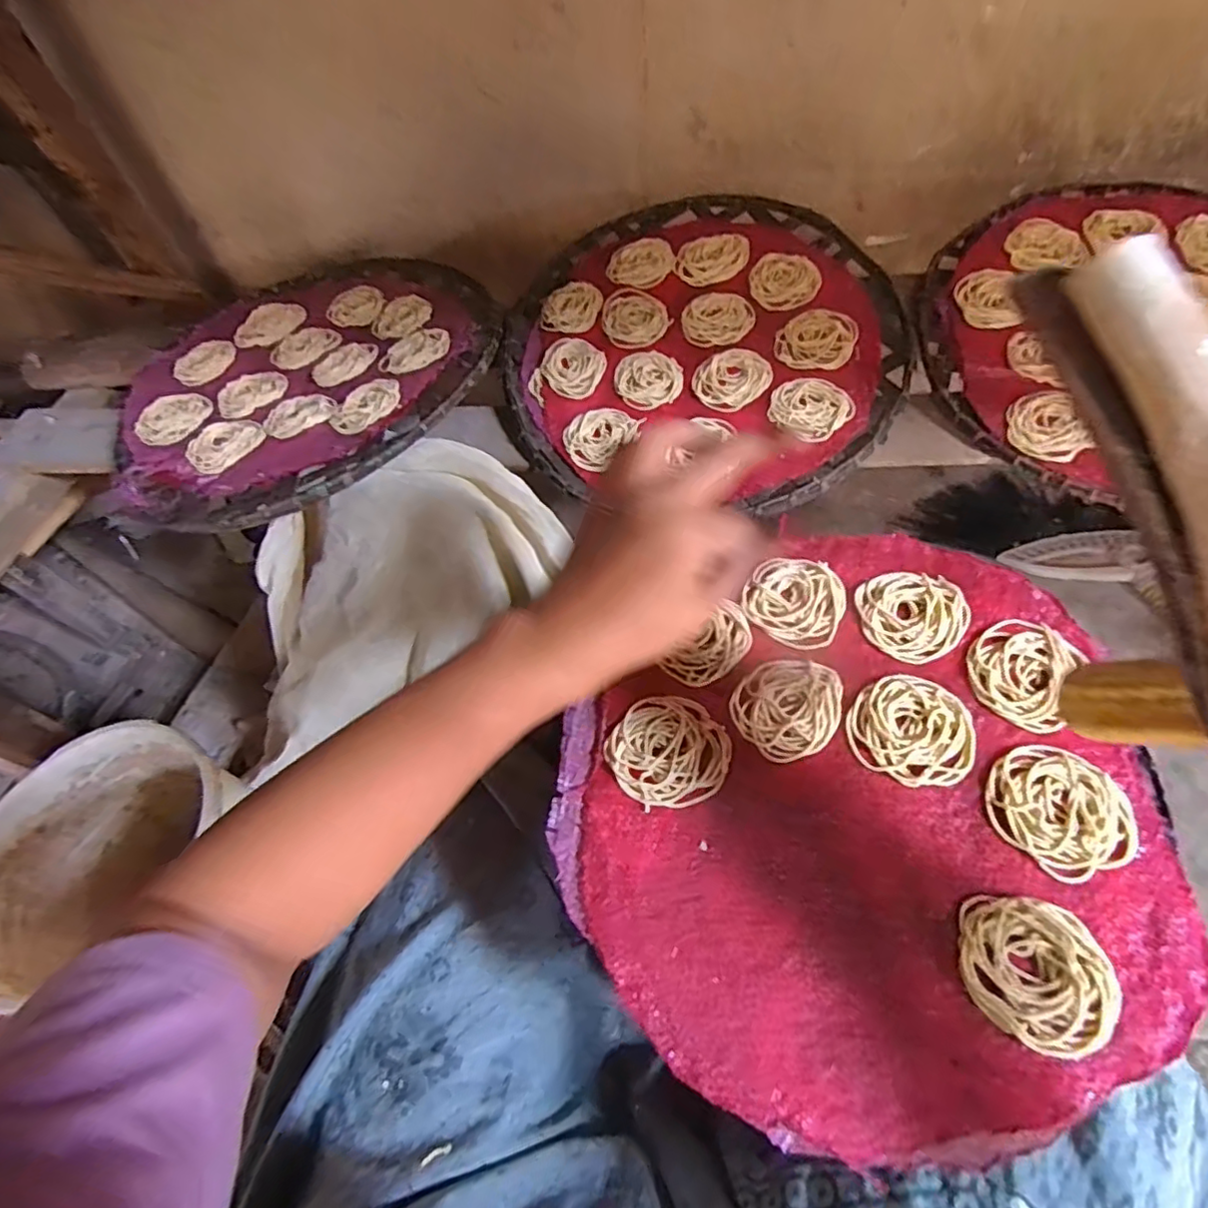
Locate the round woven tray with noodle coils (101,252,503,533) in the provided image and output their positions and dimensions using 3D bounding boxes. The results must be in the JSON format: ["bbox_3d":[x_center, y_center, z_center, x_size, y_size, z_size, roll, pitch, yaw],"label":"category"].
[{"bbox_3d":[-0.315,-0.250,0.667,0.405,0.047,0.439,-23,56,-6],"label":"round woven tray with noodle coils"}]

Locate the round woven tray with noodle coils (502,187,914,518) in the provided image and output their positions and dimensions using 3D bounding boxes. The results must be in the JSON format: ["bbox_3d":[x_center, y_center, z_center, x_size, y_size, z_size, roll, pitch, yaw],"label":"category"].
[{"bbox_3d":[0.099,-0.276,0.651,0.398,0.025,0.407,7,69,10],"label":"round woven tray with noodle coils"}]

